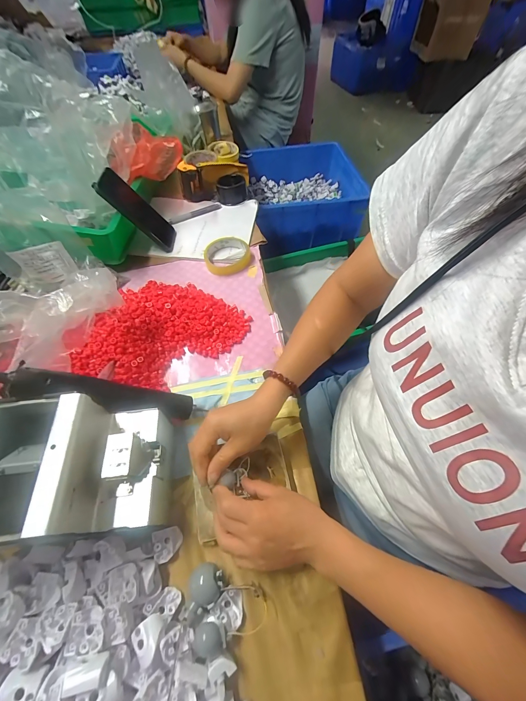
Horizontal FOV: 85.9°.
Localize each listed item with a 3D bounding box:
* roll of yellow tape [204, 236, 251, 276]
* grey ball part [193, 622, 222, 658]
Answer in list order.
[{"bbox_3d":[-0.072,-0.193,0.577,0.091,0.023,0.091,0,58,0],"label":"roll of yellow tape"},{"bbox_3d":[-0.053,0.280,0.276,0.026,0.021,0.024,0,58,0],"label":"grey ball part"}]

